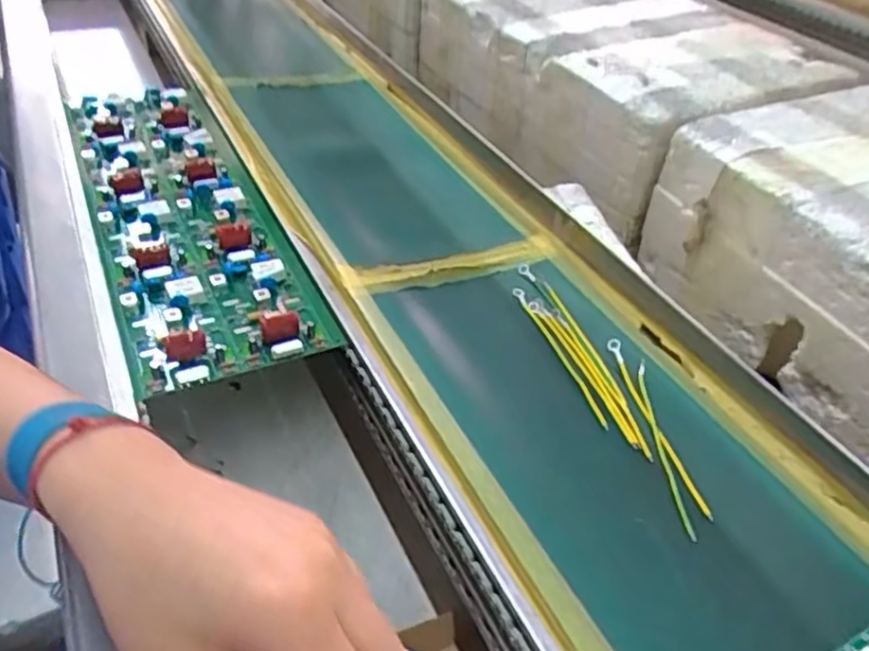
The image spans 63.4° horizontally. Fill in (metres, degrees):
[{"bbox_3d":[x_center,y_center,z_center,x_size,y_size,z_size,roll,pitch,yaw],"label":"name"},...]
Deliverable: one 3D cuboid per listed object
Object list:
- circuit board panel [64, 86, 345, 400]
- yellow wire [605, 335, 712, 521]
[{"bbox_3d":[-0.216,-0.105,0.587,0.127,0.021,0.438,-18,45,-20],"label":"circuit board panel"},{"bbox_3d":[0.132,0.056,0.421,0.008,0.008,0.135,-7,42,-10],"label":"yellow wire"}]

